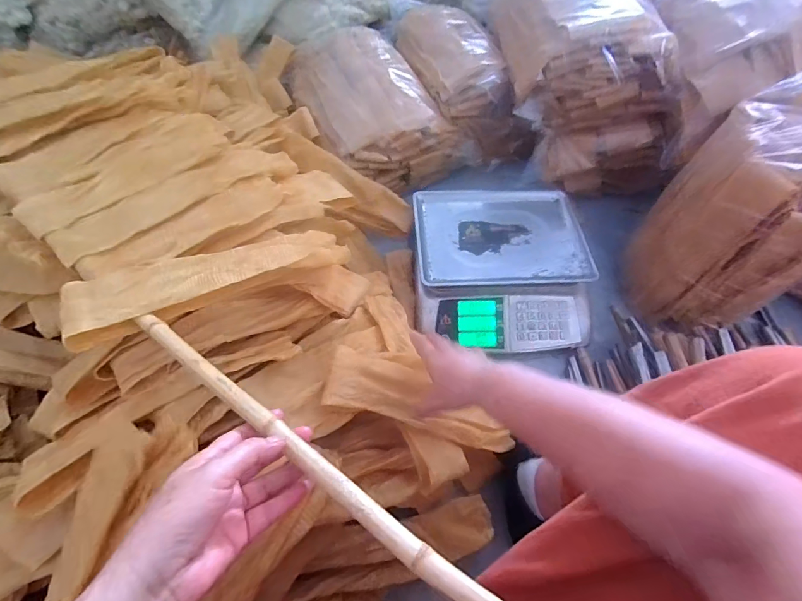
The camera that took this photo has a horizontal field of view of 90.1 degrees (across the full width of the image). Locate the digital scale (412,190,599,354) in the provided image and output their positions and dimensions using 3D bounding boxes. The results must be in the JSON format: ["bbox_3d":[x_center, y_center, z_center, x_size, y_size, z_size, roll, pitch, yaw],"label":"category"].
[{"bbox_3d":[0.199,-0.075,0.820,0.340,0.093,0.351,-1,58,-3],"label":"digital scale"}]

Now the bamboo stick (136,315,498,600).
[{"bbox_3d":[-0.079,0.120,0.319,0.454,0.010,0.020,28,61,25],"label":"bamboo stick"}]

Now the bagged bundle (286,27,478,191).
[{"bbox_3d":[-0.069,-0.476,0.974,0.319,0.190,0.397,-22,62,-15],"label":"bagged bundle"}]

